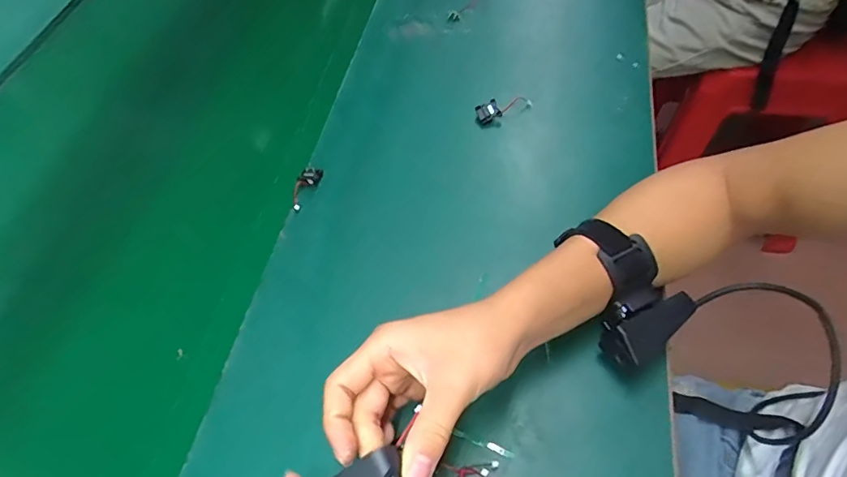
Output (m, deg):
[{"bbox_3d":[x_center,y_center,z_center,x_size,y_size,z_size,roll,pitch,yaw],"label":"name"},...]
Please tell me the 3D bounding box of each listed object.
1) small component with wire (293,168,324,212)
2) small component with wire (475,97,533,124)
[{"bbox_3d":[-0.126,-0.054,0.525,0.020,0.013,0.054,22,62,19],"label":"small component with wire"},{"bbox_3d":[0.091,-0.145,0.558,0.064,0.020,0.023,-10,57,0],"label":"small component with wire"}]

